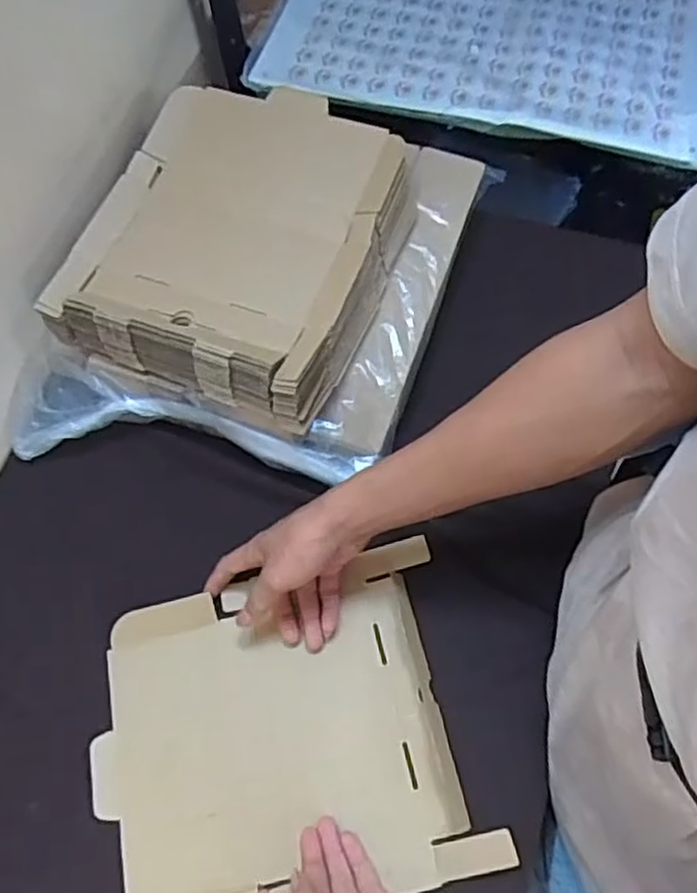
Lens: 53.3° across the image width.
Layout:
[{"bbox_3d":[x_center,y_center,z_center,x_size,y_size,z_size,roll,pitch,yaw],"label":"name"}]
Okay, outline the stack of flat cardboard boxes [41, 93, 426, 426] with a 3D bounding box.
[{"bbox_3d":[-0.093,-0.198,0.649,0.257,0.067,0.323,20,68,10],"label":"stack of flat cardboard boxes"}]

